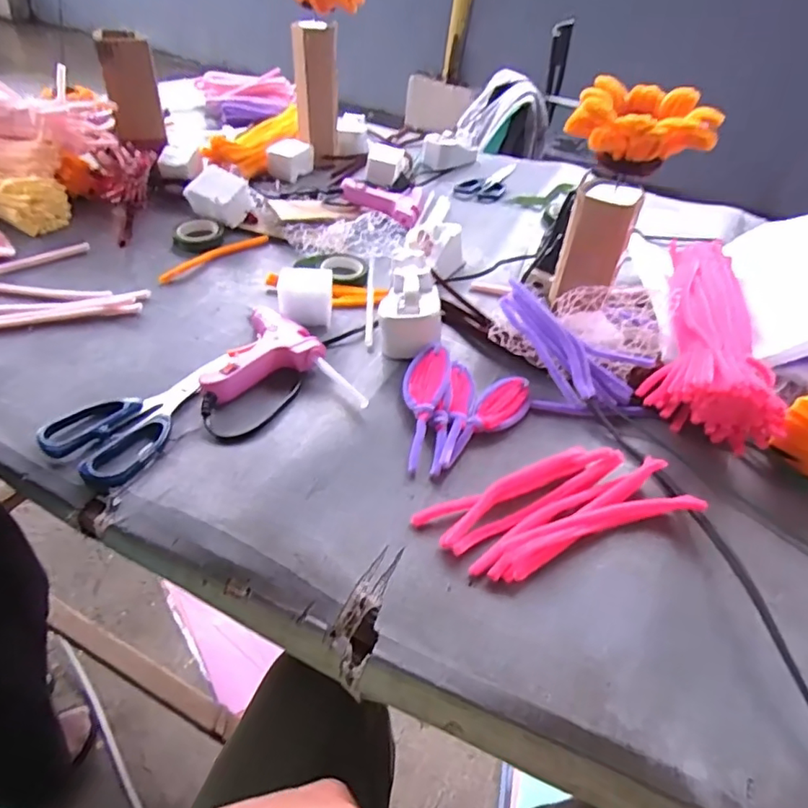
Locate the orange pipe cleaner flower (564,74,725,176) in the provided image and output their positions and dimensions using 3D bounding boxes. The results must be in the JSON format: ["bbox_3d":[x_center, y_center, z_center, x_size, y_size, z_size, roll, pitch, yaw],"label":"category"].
[{"bbox_3d":[0.191,-0.223,0.447,0.109,0.051,0.091,15,43,6],"label":"orange pipe cleaner flower"}]

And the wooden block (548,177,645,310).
[{"bbox_3d":[0.183,-0.149,0.523,0.059,0.110,0.035,13,42,3],"label":"wooden block"}]

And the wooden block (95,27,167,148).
[{"bbox_3d":[-0.341,-0.395,0.686,0.055,0.114,0.072,-12,47,-22],"label":"wooden block"}]

